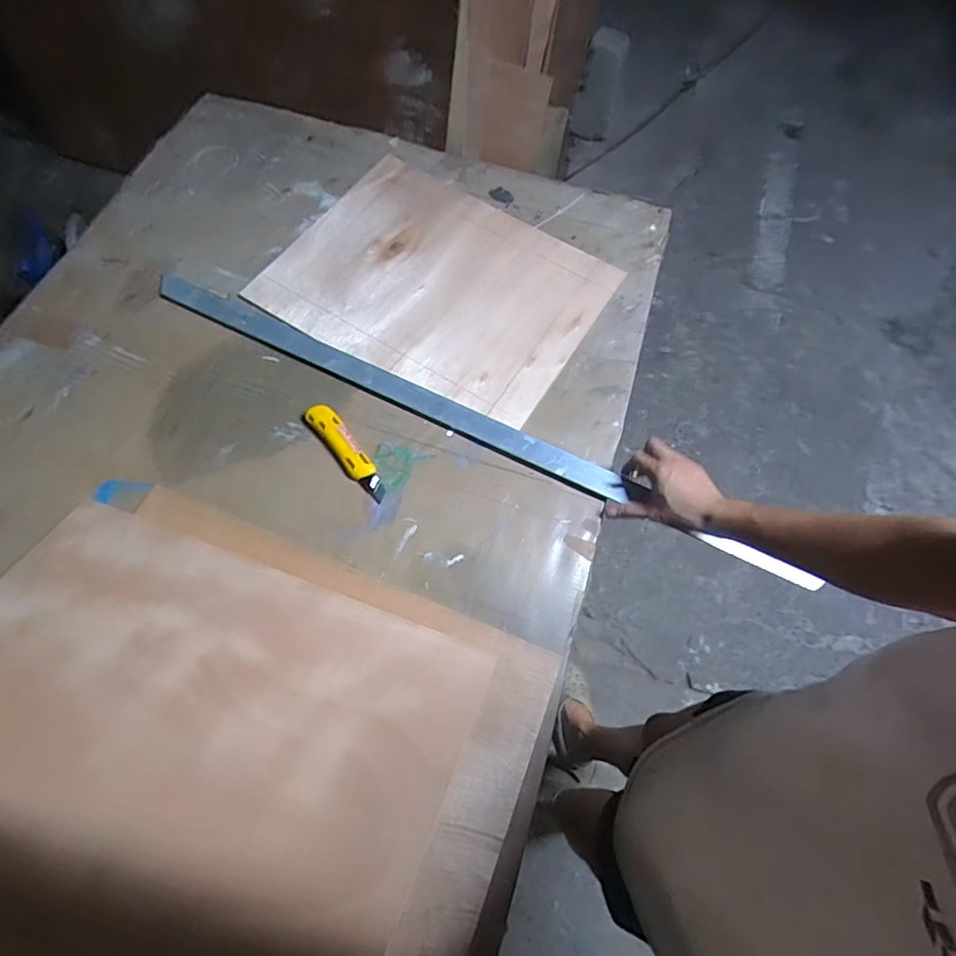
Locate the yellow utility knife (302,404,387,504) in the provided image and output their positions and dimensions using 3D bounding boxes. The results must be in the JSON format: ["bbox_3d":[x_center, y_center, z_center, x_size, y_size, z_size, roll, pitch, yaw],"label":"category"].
[{"bbox_3d":[-0.177,-0.038,0.694,0.038,0.015,0.164,-38,74,-16],"label":"yellow utility knife"}]

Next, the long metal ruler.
[{"bbox_3d":[-0.029,-0.089,0.729,0.980,0.010,0.045,25,65,8],"label":"long metal ruler"}]

